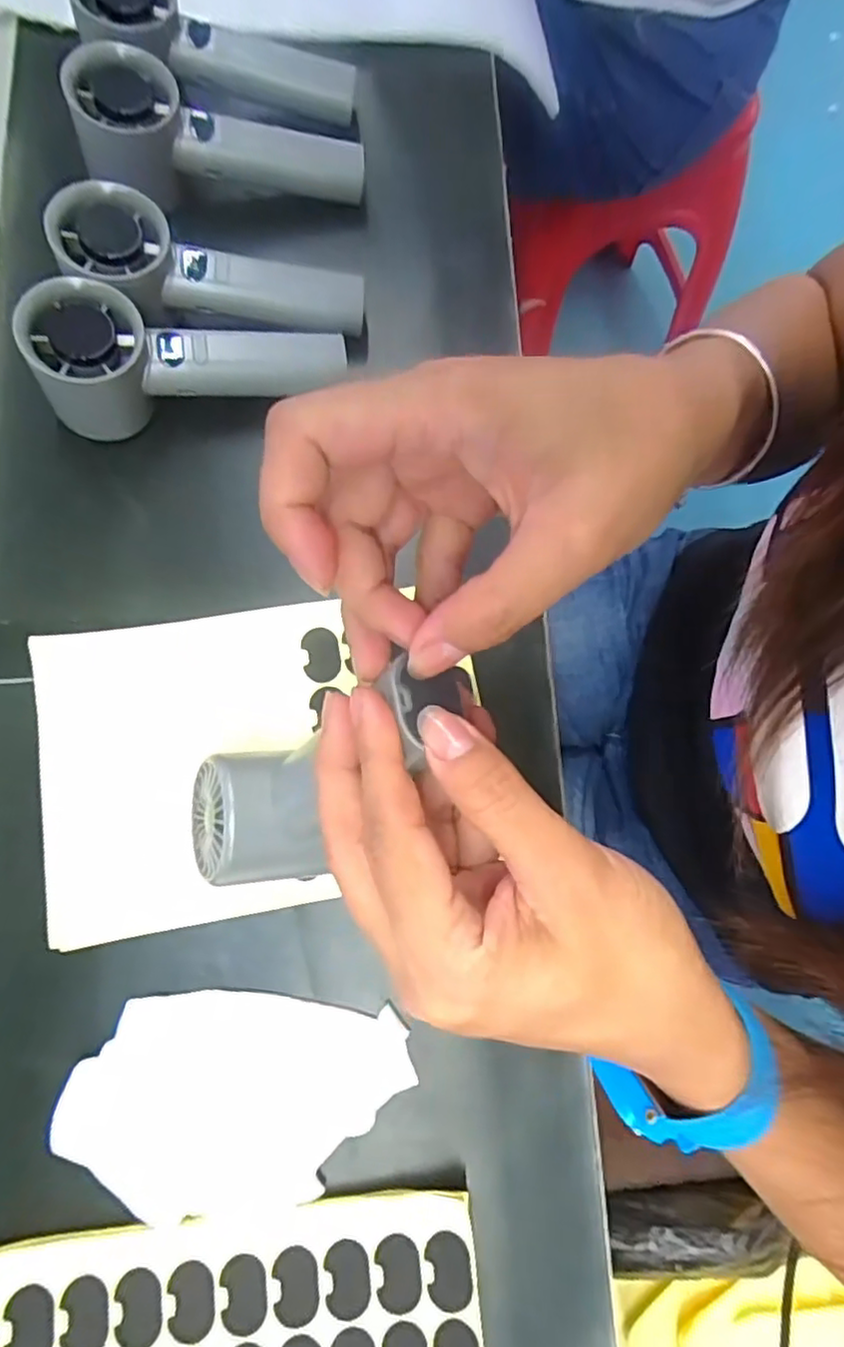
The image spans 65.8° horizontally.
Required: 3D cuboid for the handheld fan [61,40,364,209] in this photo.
[{"bbox_3d":[-0.111,-0.295,0.370,0.155,0.051,0.051,1,77,-15],"label":"handheld fan"}]

